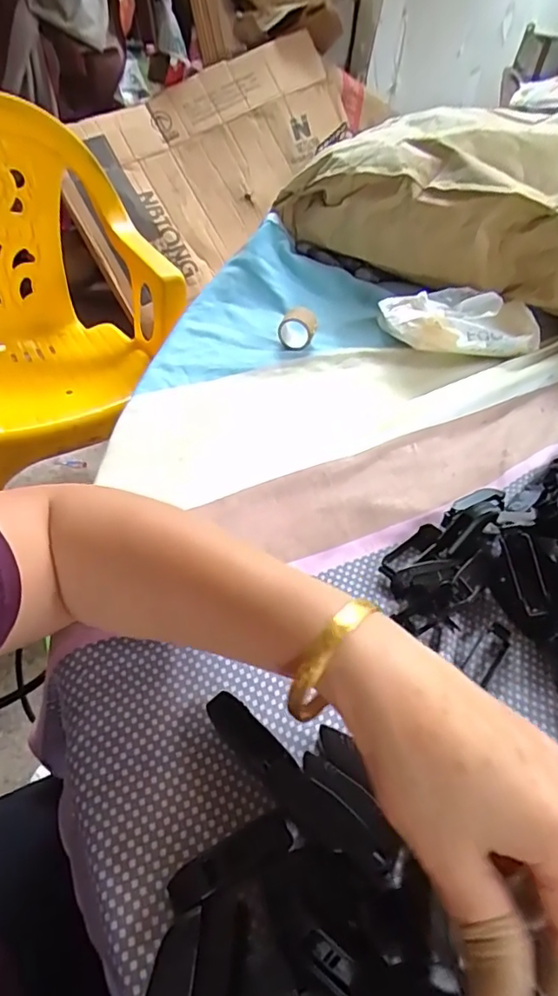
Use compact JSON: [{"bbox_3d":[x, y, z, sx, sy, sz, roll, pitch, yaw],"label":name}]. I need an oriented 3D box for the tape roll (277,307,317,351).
[{"bbox_3d":[0.019,-0.166,0.531,0.035,0.035,0.030,10,48,2],"label":"tape roll"}]

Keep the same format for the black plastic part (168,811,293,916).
[{"bbox_3d":[-0.021,0.159,0.242,0.055,0.011,0.017,-18,52,-21],"label":"black plastic part"}]

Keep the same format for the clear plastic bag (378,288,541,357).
[{"bbox_3d":[0.178,-0.171,0.544,0.151,0.041,0.085,-3,49,-9],"label":"clear plastic bag"}]

